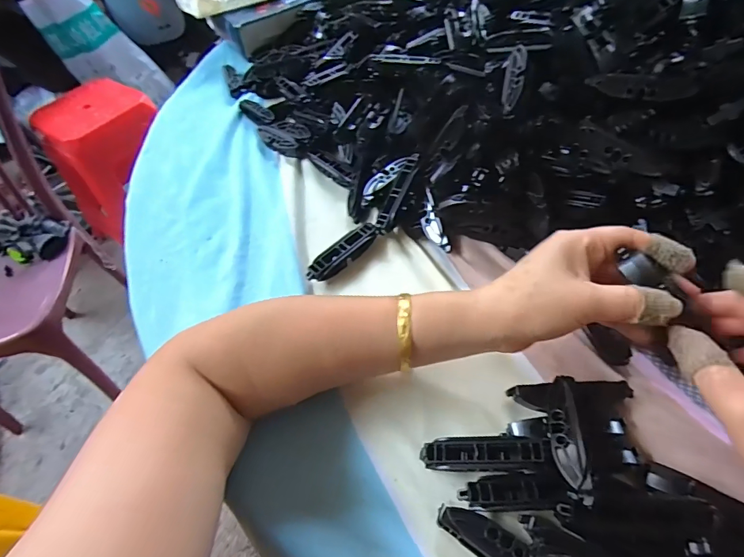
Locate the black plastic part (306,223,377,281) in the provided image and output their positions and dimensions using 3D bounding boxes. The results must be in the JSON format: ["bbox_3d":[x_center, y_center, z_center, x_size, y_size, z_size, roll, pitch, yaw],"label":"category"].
[{"bbox_3d":[-0.028,-0.023,0.385,0.078,0.017,0.019,-40,61,-21],"label":"black plastic part"}]

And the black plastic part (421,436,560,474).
[{"bbox_3d":[0.074,0.113,0.269,0.080,0.013,0.020,-7,53,19],"label":"black plastic part"}]

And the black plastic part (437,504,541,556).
[{"bbox_3d":[0.077,0.158,0.241,0.079,0.009,0.021,27,62,22],"label":"black plastic part"}]

